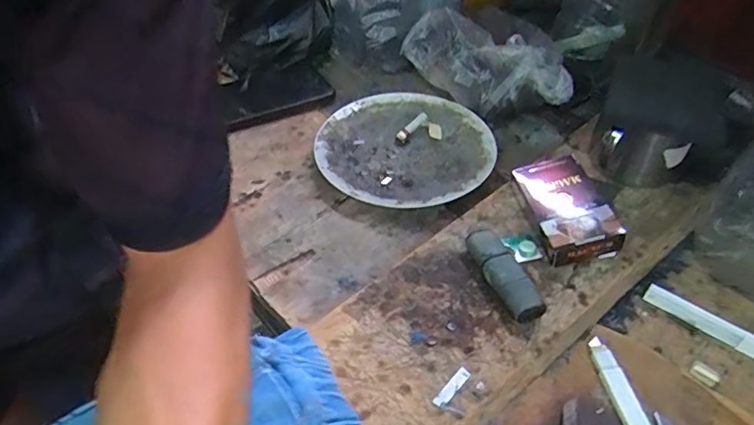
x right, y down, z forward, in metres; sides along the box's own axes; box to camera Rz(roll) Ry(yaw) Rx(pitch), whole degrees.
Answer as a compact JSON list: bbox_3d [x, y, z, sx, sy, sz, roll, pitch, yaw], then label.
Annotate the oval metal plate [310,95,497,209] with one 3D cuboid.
[{"bbox_3d":[0.026,-0.066,0.543,0.165,0.021,0.162,-18,49,-17],"label":"oval metal plate"}]

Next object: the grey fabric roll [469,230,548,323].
[{"bbox_3d":[0.097,0.045,0.419,0.028,0.026,0.080,-12,48,-12],"label":"grey fabric roll"}]

